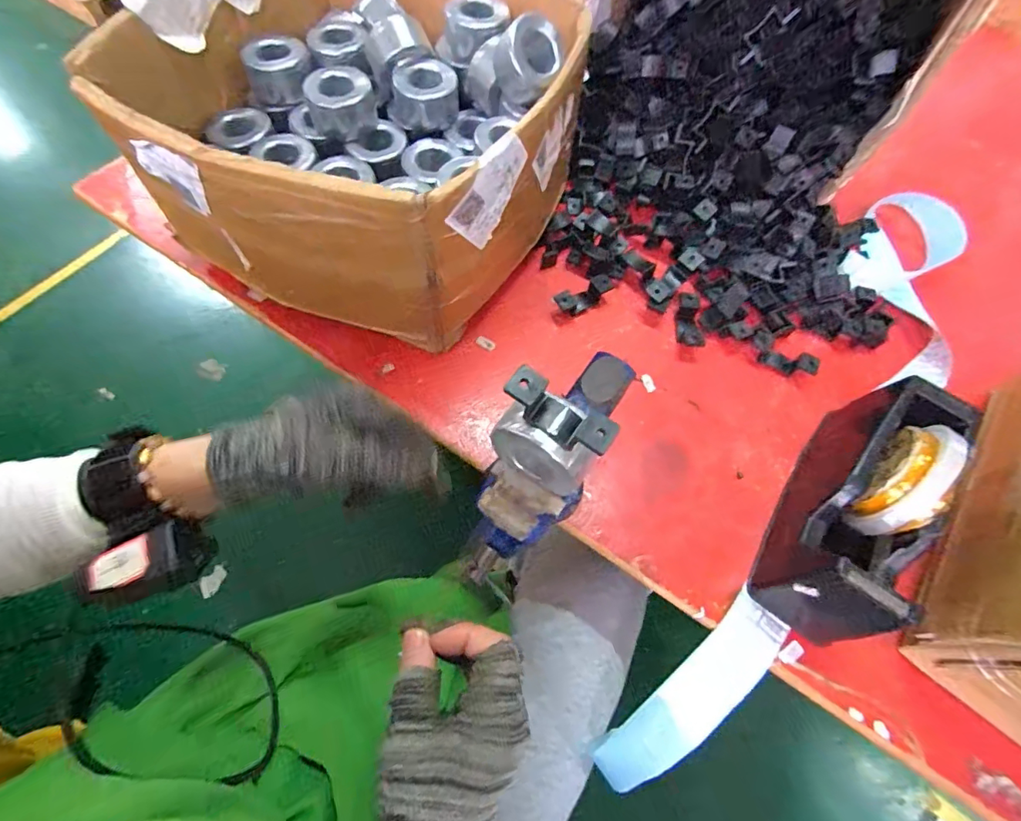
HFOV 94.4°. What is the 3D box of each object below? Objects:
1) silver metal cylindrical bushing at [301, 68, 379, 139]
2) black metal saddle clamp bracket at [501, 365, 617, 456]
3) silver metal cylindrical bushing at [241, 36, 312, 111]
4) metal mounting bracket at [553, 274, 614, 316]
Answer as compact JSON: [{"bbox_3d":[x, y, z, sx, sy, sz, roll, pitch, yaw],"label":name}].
[{"bbox_3d":[-0.165,-0.301,0.465,0.058,0.041,0.054,1,65,-3],"label":"silver metal cylindrical bushing"},{"bbox_3d":[0.027,0.002,0.262,0.063,0.023,0.021,31,67,11],"label":"black metal saddle clamp bracket"},{"bbox_3d":[-0.233,-0.344,0.482,0.063,0.039,0.059,1,65,-3],"label":"silver metal cylindrical bushing"},{"bbox_3d":[0.074,-0.117,0.491,0.064,0.025,0.019,-31,71,-16],"label":"metal mounting bracket"}]

